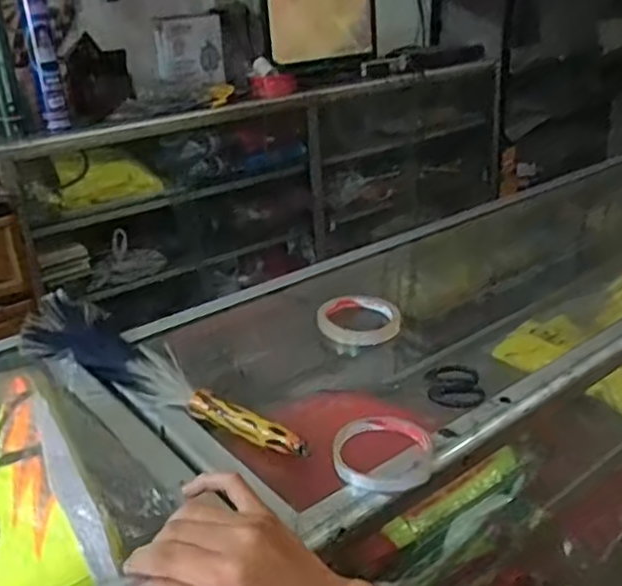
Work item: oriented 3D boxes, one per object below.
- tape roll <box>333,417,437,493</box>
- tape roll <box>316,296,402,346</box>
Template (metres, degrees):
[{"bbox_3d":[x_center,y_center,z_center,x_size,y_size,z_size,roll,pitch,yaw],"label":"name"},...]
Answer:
[{"bbox_3d":[0.062,0.134,0.576,0.084,0.014,0.085,-2,26,1],"label":"tape roll"},{"bbox_3d":[0.060,0.032,0.795,0.101,0.024,0.101,-2,26,1],"label":"tape roll"}]

